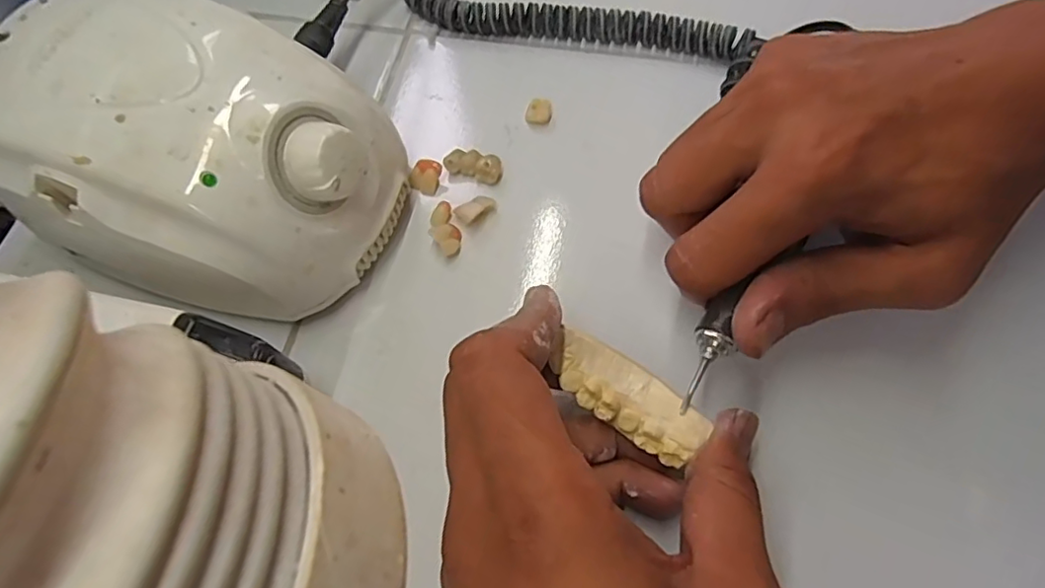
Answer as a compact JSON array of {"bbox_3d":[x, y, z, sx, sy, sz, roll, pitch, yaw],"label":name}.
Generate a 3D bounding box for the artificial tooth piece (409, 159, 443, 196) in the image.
[{"bbox_3d":[-0.044,-0.055,0.277,0.012,0.010,0.013,23,68,13],"label":"artificial tooth piece"}]

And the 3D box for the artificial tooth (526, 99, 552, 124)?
[{"bbox_3d":[0.008,-0.089,0.289,0.013,0.008,0.010,-3,65,1],"label":"artificial tooth"}]

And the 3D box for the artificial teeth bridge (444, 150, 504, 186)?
[{"bbox_3d":[-0.023,-0.060,0.278,0.026,0.007,0.013,15,66,10],"label":"artificial teeth bridge"}]

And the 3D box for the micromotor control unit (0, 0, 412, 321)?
[{"bbox_3d":[-0.124,-0.055,0.233,0.135,0.071,0.109,15,66,10],"label":"micromotor control unit"}]

